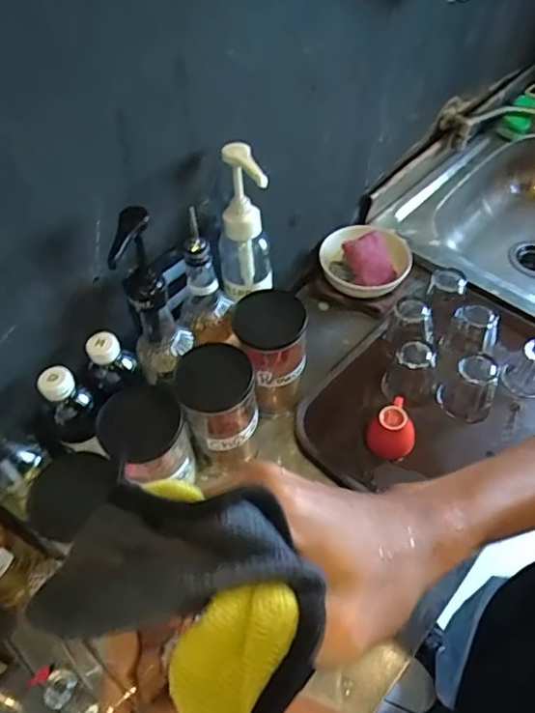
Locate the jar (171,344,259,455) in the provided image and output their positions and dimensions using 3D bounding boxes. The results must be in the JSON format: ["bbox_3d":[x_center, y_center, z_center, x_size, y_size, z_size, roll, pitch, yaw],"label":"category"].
[{"bbox_3d":[-0.060,0.061,0.679,0.090,0.141,0.095,-12,54,-6],"label":"jar"}]

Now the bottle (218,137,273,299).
[{"bbox_3d":[-0.031,-0.154,0.651,0.065,0.188,0.051,-4,53,0],"label":"bottle"}]

